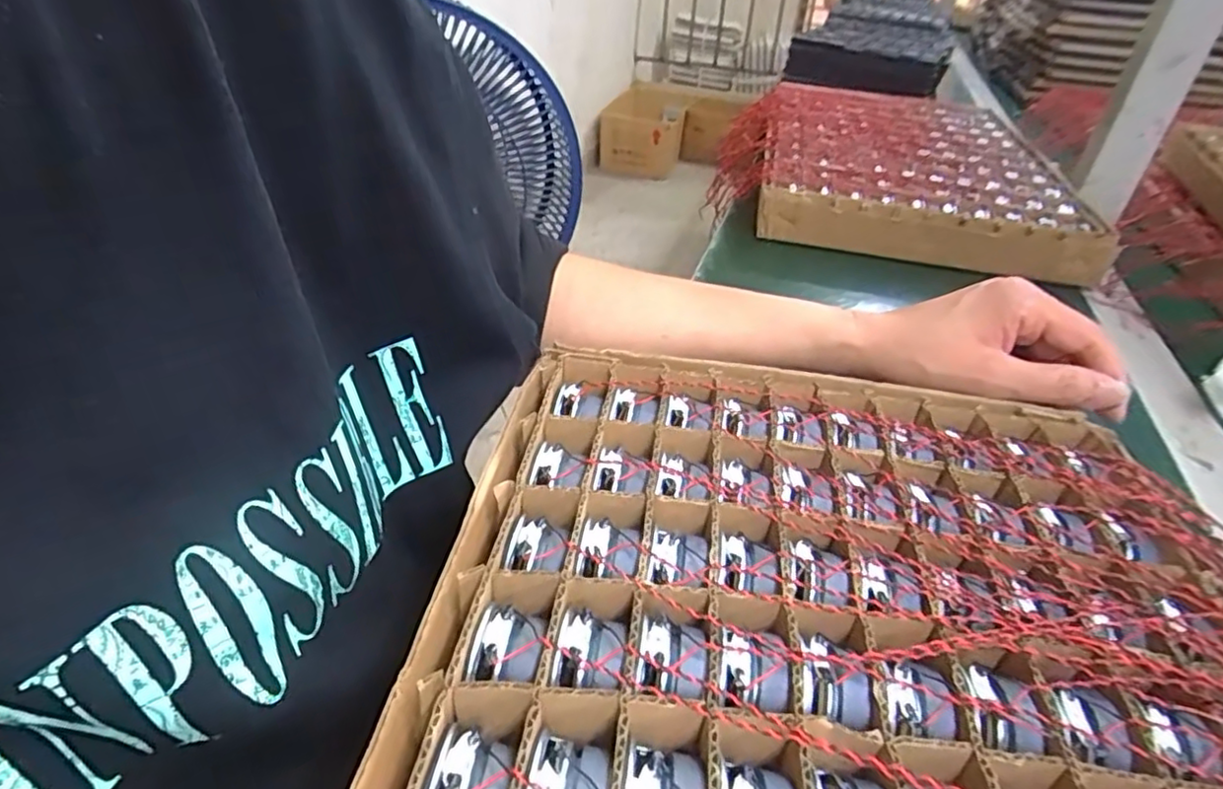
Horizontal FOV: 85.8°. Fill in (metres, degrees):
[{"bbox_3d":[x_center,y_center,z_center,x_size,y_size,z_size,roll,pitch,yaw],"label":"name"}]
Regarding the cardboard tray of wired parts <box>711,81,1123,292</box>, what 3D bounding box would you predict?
[{"bbox_3d":[0.307,-0.269,0.744,0.334,0.044,0.482,13,37,11],"label":"cardboard tray of wired parts"}]

